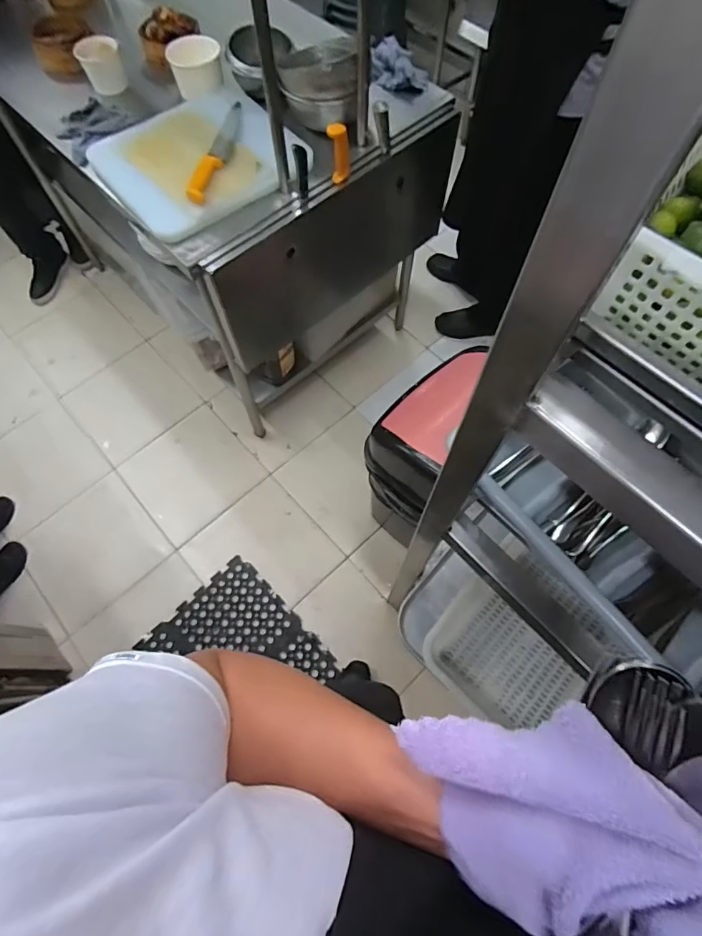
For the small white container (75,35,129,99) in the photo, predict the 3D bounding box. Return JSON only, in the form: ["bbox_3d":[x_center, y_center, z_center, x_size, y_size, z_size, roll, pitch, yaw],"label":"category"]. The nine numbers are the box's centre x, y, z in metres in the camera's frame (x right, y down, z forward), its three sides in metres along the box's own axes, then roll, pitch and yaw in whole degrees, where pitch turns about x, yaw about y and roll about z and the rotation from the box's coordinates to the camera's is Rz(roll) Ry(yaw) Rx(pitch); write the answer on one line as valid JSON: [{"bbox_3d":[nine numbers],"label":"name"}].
[{"bbox_3d":[-0.595,-0.968,1.115,0.092,0.082,0.082,-20,68,-8],"label":"small white container"}]

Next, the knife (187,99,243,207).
[{"bbox_3d":[-0.277,-0.682,0.991,0.053,0.031,0.337,8,67,4],"label":"knife"}]

